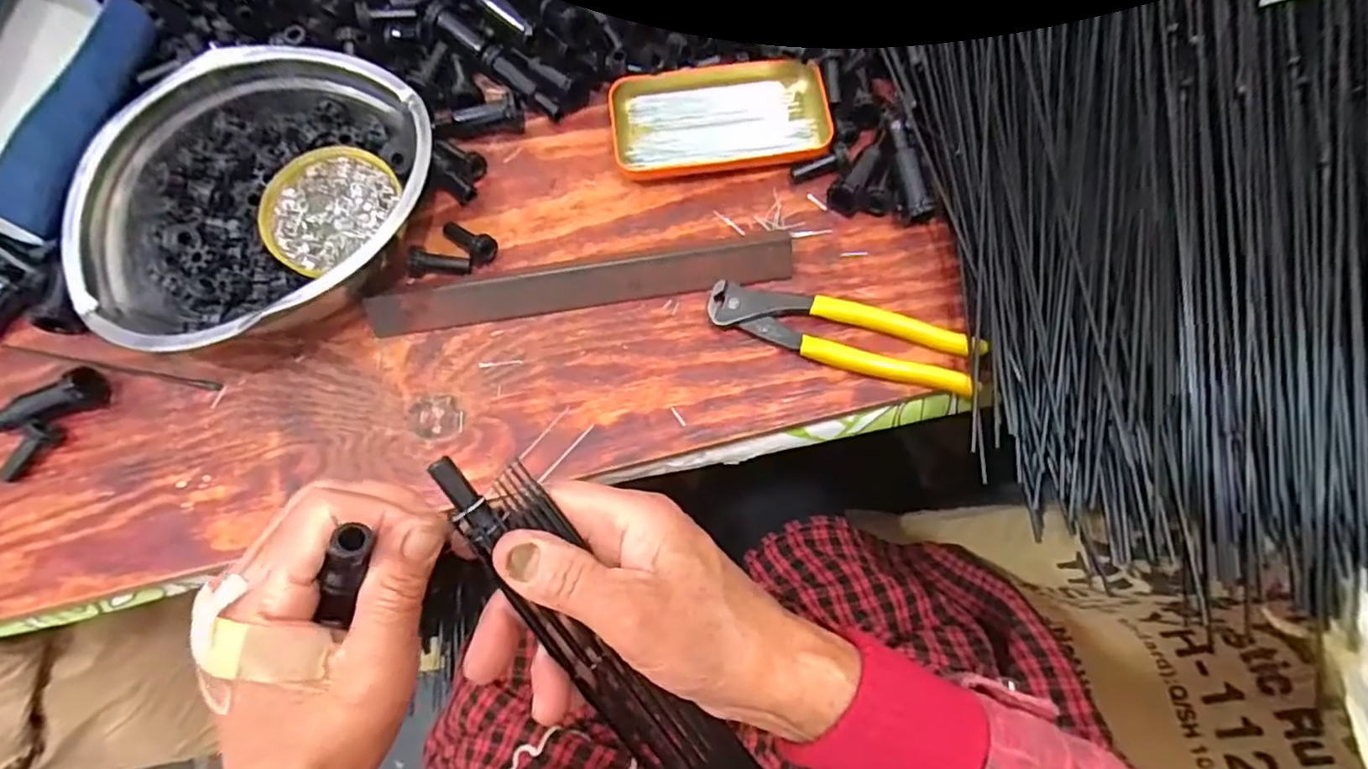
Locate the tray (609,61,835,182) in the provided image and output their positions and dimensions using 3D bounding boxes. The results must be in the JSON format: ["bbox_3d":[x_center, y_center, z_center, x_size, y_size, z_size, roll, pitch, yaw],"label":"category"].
[{"bbox_3d":[0.023,-0.183,0.446,0.141,0.018,0.075,-7,71,0],"label":"tray"}]

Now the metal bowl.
[{"bbox_3d":[-0.256,-0.109,0.404,0.195,0.067,0.200,-1,71,2],"label":"metal bowl"}]

